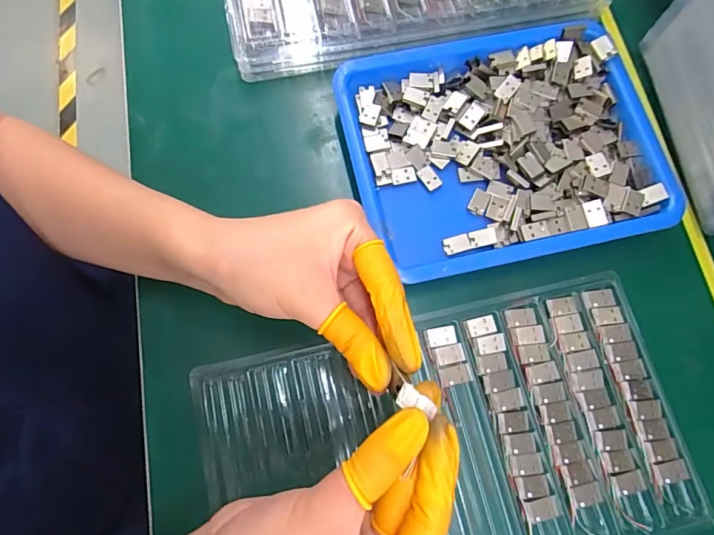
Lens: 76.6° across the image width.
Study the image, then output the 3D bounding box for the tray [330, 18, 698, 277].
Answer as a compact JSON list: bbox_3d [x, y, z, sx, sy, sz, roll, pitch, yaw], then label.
[{"bbox_3d":[0.105,-0.084,0.324,0.210,0.025,0.166,-10,75,-4],"label":"tray"}]

